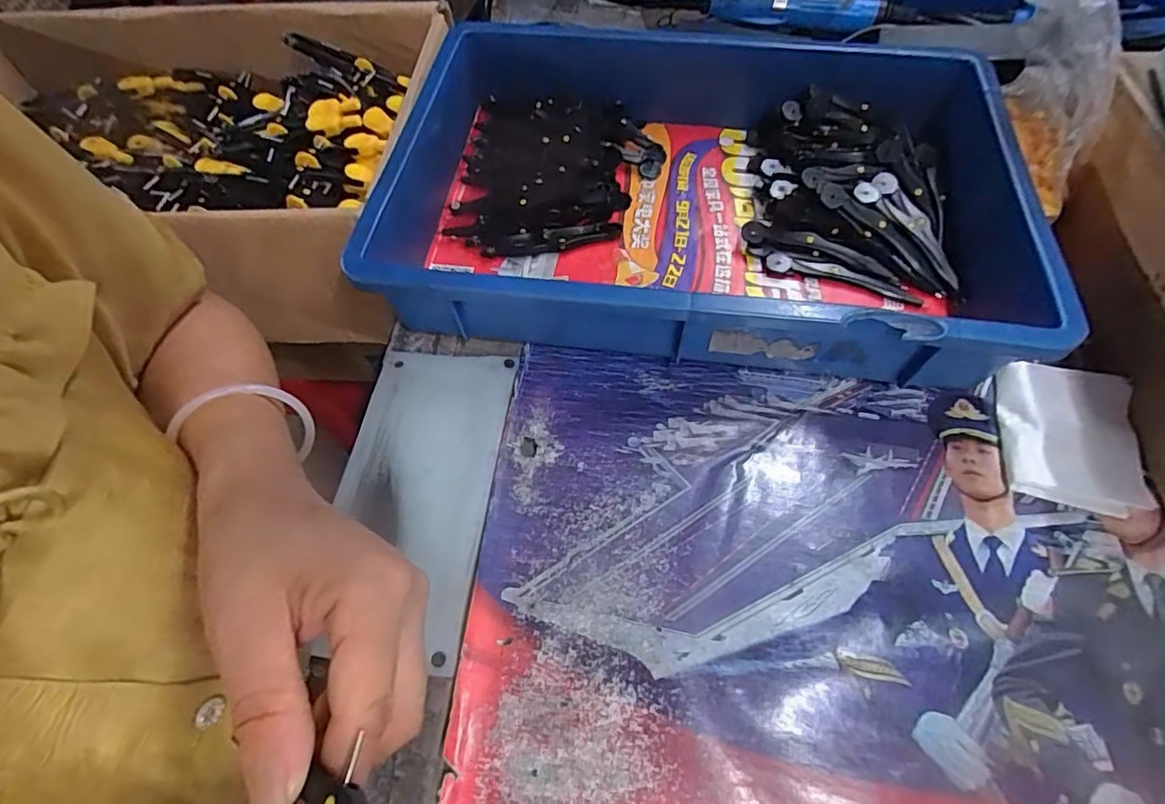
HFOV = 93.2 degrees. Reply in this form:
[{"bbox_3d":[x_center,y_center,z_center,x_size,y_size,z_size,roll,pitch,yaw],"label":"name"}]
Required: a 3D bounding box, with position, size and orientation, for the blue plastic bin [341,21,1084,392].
[{"bbox_3d":[0.089,-0.159,0.421,0.438,0.081,0.291,7,62,6],"label":"blue plastic bin"}]

